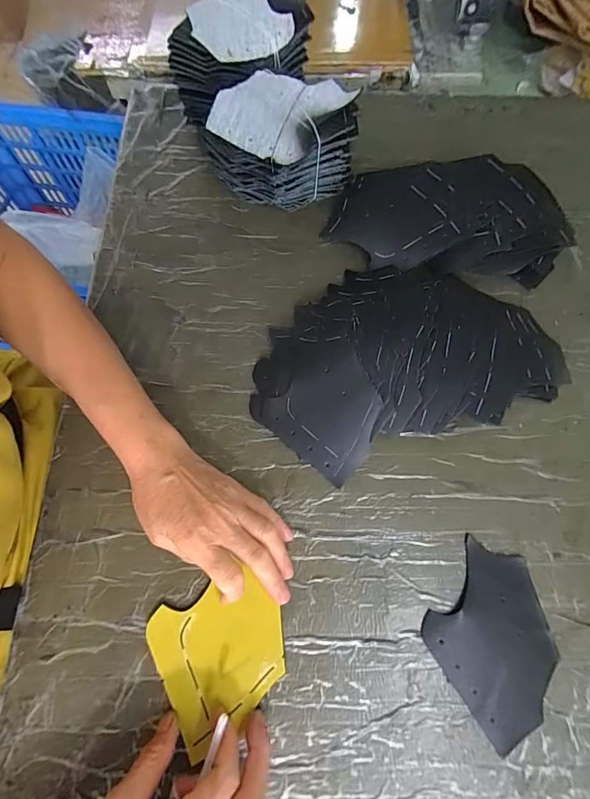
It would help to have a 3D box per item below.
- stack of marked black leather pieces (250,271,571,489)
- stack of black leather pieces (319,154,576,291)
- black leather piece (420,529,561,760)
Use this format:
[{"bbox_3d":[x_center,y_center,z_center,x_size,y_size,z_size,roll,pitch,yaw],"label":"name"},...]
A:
[{"bbox_3d":[0.104,-0.049,0.372,0.291,0.041,0.180,-18,73,-8],"label":"stack of marked black leather pieces"},{"bbox_3d":[0.170,-0.202,0.420,0.262,0.053,0.134,3,71,-1],"label":"stack of black leather pieces"},{"bbox_3d":[0.166,0.195,0.314,0.104,0.004,0.122,37,74,10],"label":"black leather piece"}]

